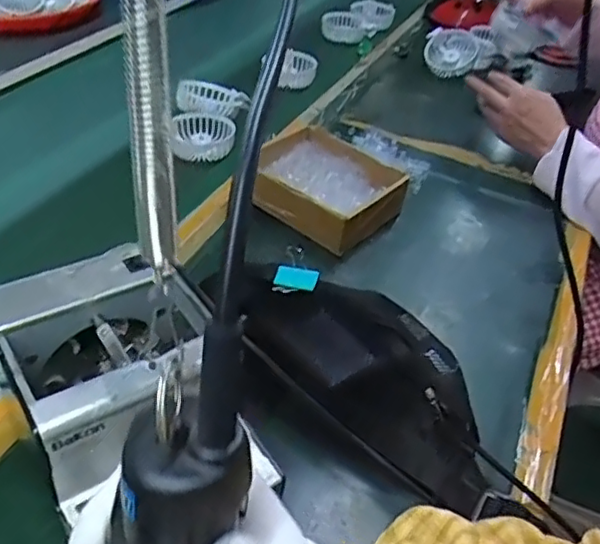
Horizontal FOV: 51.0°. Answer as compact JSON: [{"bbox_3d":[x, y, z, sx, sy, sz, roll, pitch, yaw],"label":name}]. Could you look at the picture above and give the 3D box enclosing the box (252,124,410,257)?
[{"bbox_3d":[0.029,-0.095,0.727,0.163,0.060,0.134,29,44,24],"label":"box"}]

